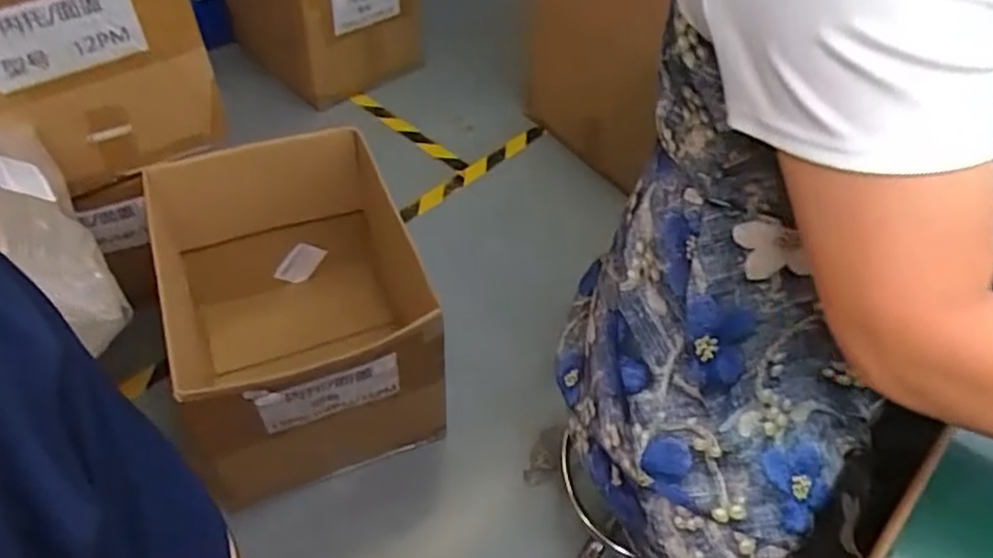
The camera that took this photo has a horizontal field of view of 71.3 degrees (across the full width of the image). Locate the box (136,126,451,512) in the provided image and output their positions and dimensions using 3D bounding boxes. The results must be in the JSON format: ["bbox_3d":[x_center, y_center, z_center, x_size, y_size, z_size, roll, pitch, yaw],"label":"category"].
[{"bbox_3d":[-0.317,0.054,1.186,0.407,0.356,0.476,-15,51,-16],"label":"box"}]

